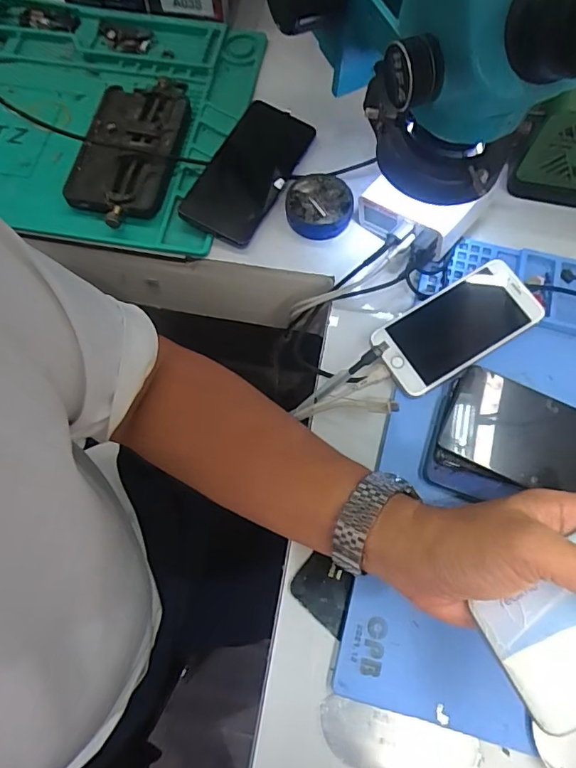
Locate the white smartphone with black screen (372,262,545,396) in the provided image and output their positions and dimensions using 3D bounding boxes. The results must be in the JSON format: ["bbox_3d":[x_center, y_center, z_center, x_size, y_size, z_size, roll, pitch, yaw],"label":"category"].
[{"bbox_3d":[0.138,-0.048,0.406,0.133,0.008,0.065,-32,72,-11],"label":"white smartphone with black screen"}]

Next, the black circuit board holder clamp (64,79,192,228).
[{"bbox_3d":[-0.152,-0.238,0.492,0.097,0.020,0.184,12,67,2],"label":"black circuit board holder clamp"}]

